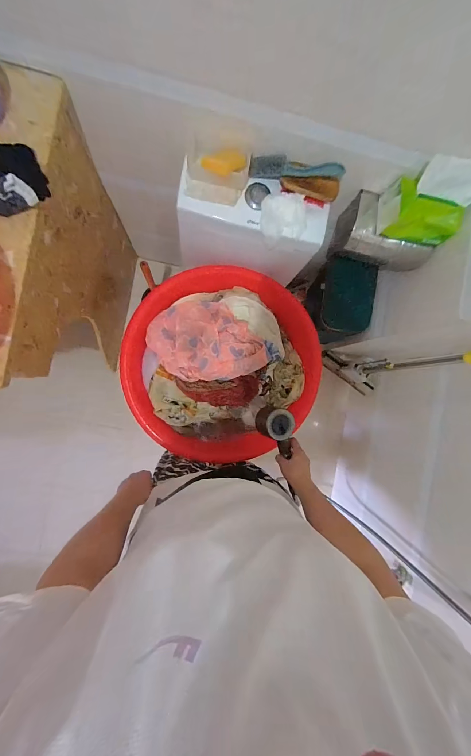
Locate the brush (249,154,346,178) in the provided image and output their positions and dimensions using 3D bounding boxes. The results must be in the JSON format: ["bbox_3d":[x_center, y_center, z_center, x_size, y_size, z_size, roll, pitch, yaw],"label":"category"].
[{"bbox_3d":[0.129,-0.443,0.618,0.188,0.048,0.033,3,89,-8],"label":"brush"}]

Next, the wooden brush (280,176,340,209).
[{"bbox_3d":[0.163,-0.418,0.652,0.121,0.039,0.046,4,129,5],"label":"wooden brush"}]

